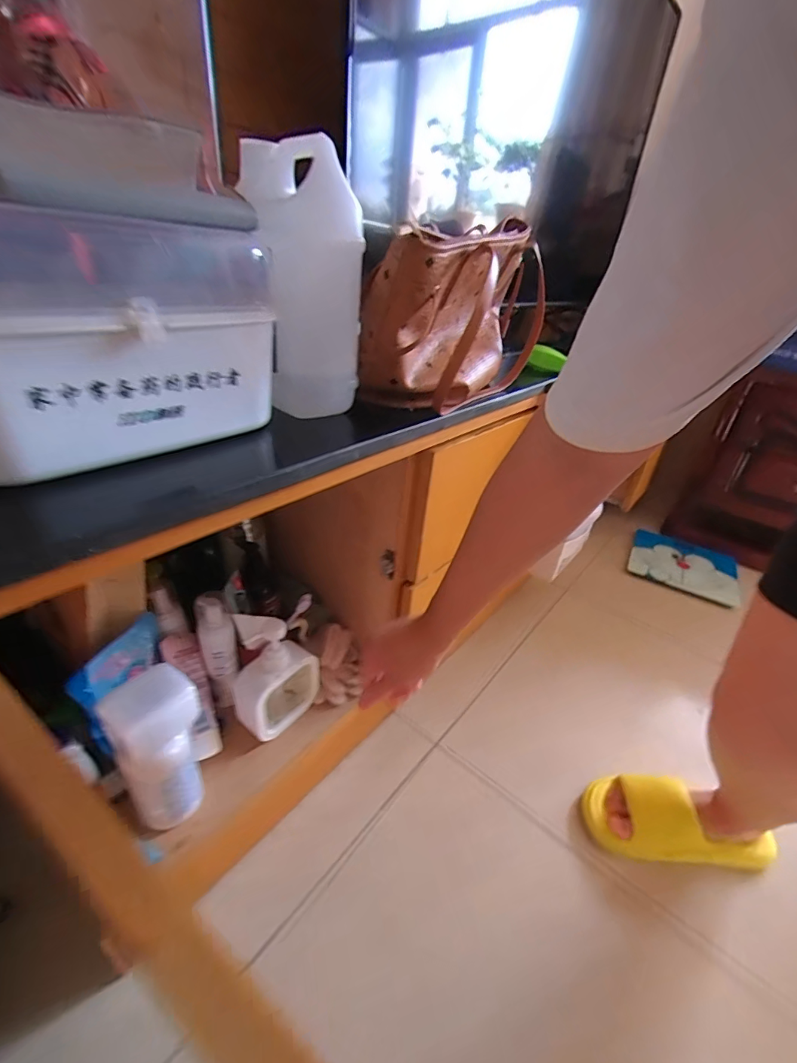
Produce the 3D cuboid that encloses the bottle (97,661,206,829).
[{"bbox_3d":[-0.263,0.248,0.510,0.061,0.191,0.083,29,39,35],"label":"bottle"}]

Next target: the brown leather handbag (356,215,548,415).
[{"bbox_3d":[0.084,-0.252,0.558,0.116,0.164,0.339,21,34,25],"label":"brown leather handbag"}]

